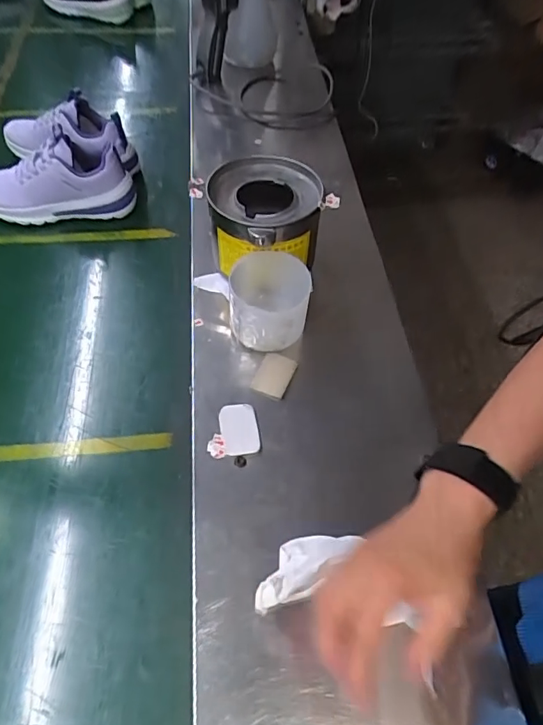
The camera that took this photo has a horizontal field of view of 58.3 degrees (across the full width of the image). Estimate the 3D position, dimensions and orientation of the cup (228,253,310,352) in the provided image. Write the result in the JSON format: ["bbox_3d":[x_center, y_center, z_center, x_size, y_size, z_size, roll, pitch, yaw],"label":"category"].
[{"bbox_3d":[-0.003,-0.070,0.577,0.088,0.086,0.088,1,56,-2],"label":"cup"}]

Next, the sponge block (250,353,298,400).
[{"bbox_3d":[0.003,0.014,0.569,0.040,0.008,0.058,18,57,10],"label":"sponge block"}]

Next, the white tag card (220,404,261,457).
[{"bbox_3d":[-0.035,0.072,0.530,0.039,0.004,0.058,-8,56,-8],"label":"white tag card"}]

